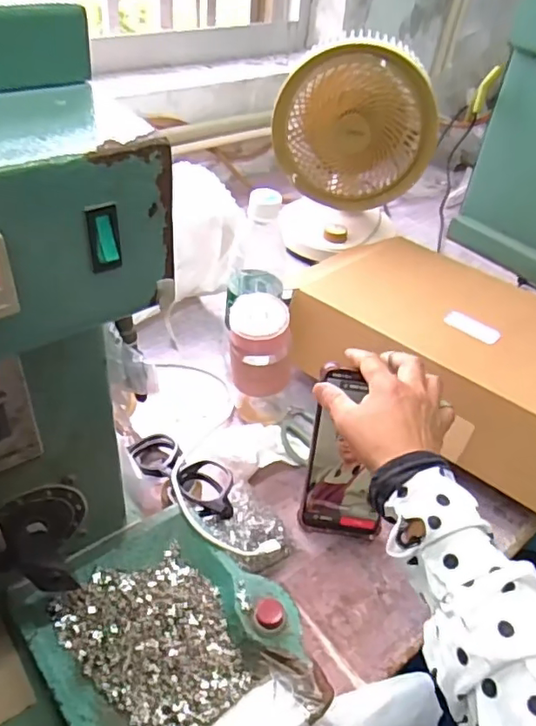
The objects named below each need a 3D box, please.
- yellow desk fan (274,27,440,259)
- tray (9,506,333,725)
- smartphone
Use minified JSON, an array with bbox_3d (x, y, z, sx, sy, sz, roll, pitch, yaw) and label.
[{"bbox_3d":[0.121,-0.310,0.836,0.211,0.277,0.145,12,42,7],"label":"yellow desk fan"},{"bbox_3d":[-0.070,0.197,0.393,0.139,0.019,0.186,-26,50,-31],"label":"tray"},{"bbox_3d":[0.076,0.087,0.528,0.074,0.168,0.012,8,20,2],"label":"smartphone"}]

